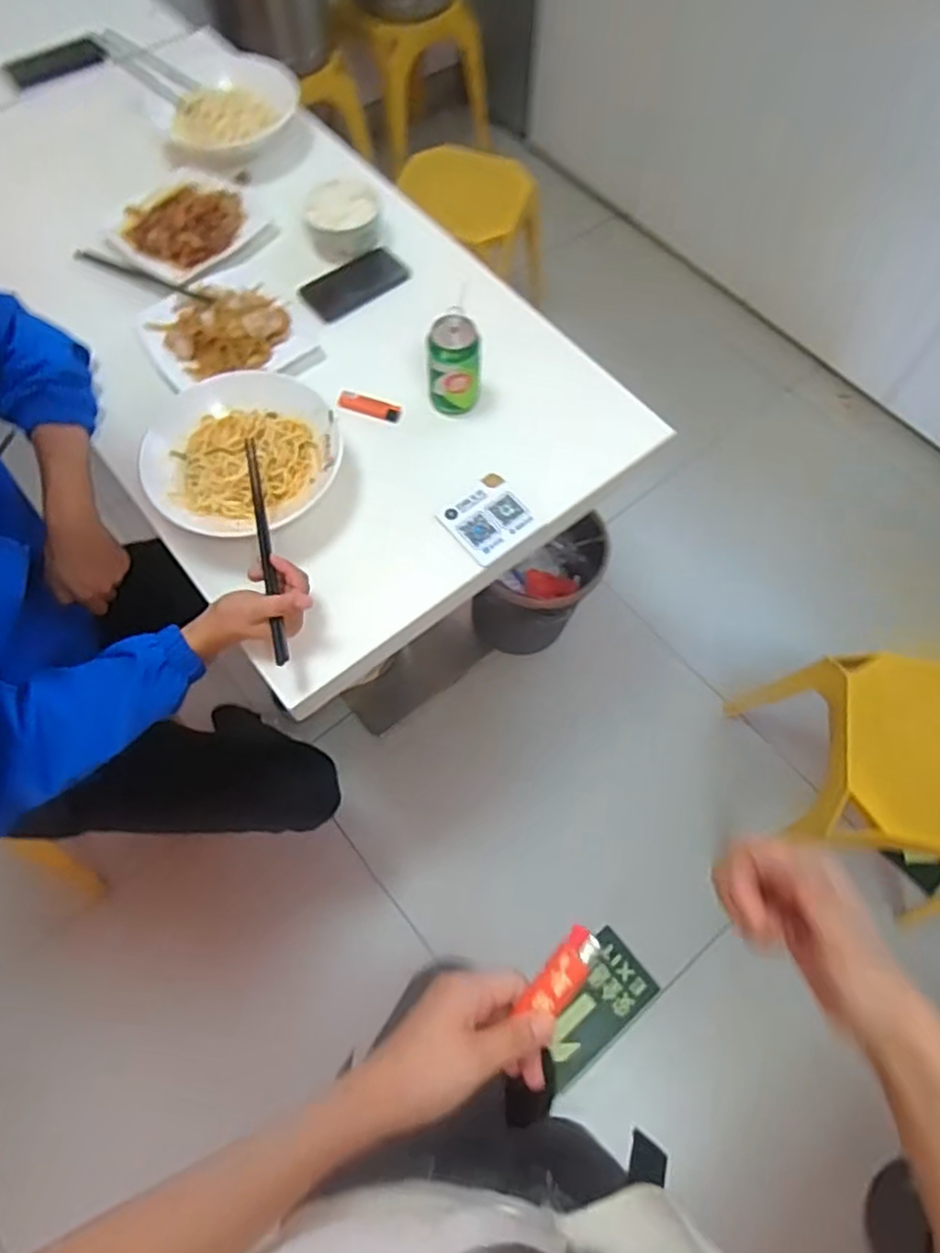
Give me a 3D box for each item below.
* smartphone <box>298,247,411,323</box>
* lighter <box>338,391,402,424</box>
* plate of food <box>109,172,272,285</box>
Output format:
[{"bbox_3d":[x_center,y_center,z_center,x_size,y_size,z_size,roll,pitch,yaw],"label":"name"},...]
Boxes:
[{"bbox_3d":[-0.168,-0.496,1.020,0.149,0.012,0.087,-38,71,-17],"label":"smartphone"},{"bbox_3d":[-0.131,-0.284,0.920,0.081,0.013,0.029,18,66,7],"label":"lighter"},{"bbox_3d":[-0.421,-0.602,1.048,0.195,0.023,0.190,31,68,13],"label":"plate of food"}]

